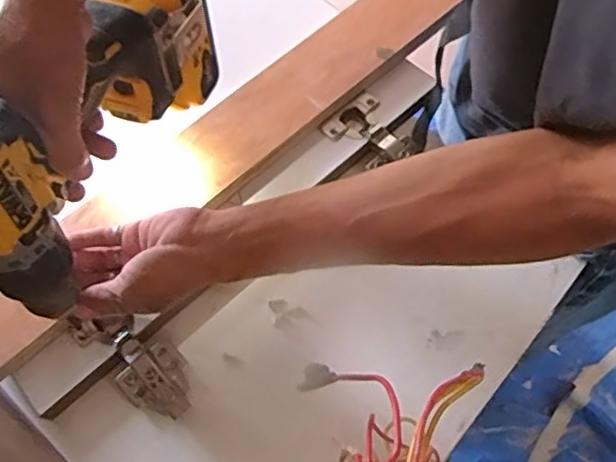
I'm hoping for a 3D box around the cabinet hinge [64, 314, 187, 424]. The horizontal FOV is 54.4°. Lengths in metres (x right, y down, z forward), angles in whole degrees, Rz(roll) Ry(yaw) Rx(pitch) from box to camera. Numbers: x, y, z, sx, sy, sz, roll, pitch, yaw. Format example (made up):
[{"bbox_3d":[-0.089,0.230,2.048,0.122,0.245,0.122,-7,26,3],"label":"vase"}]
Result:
[{"bbox_3d":[-0.142,0.104,0.491,0.116,0.031,0.050,37,69,11],"label":"cabinet hinge"}]

